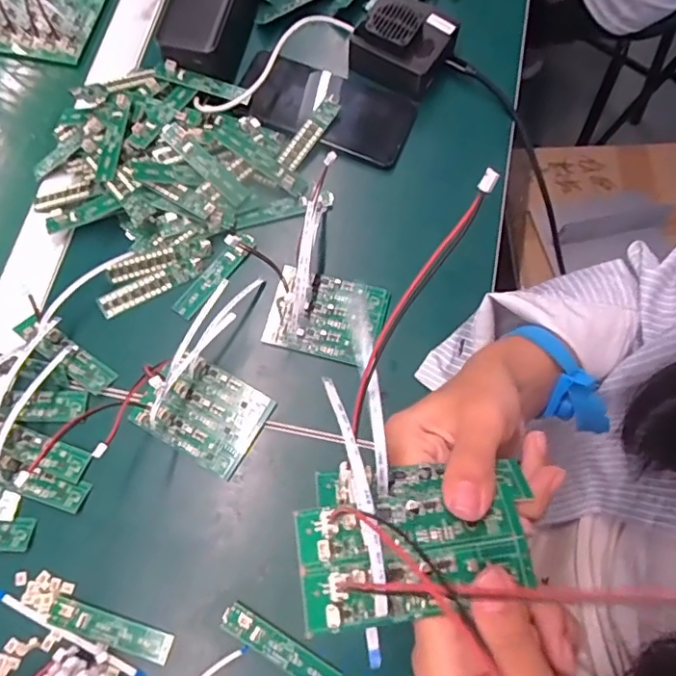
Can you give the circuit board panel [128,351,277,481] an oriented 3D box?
[{"bbox_3d":[-0.100,0.054,0.409,0.086,0.012,0.066,28,75,9],"label":"circuit board panel"}]

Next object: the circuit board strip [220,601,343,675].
[{"bbox_3d":[-0.038,0.207,0.364,0.086,0.008,0.019,30,75,9],"label":"circuit board strip"}]

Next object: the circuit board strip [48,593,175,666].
[{"bbox_3d":[-0.153,0.195,0.367,0.085,0.004,0.019,18,73,6],"label":"circuit board strip"}]

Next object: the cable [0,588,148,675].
[{"bbox_3d":[-0.180,0.198,0.366,0.119,0.004,0.006,25,74,8],"label":"cable"}]

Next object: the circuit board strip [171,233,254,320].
[{"bbox_3d":[-0.099,-0.051,0.442,0.020,0.005,0.084,35,79,10],"label":"circuit board strip"}]

